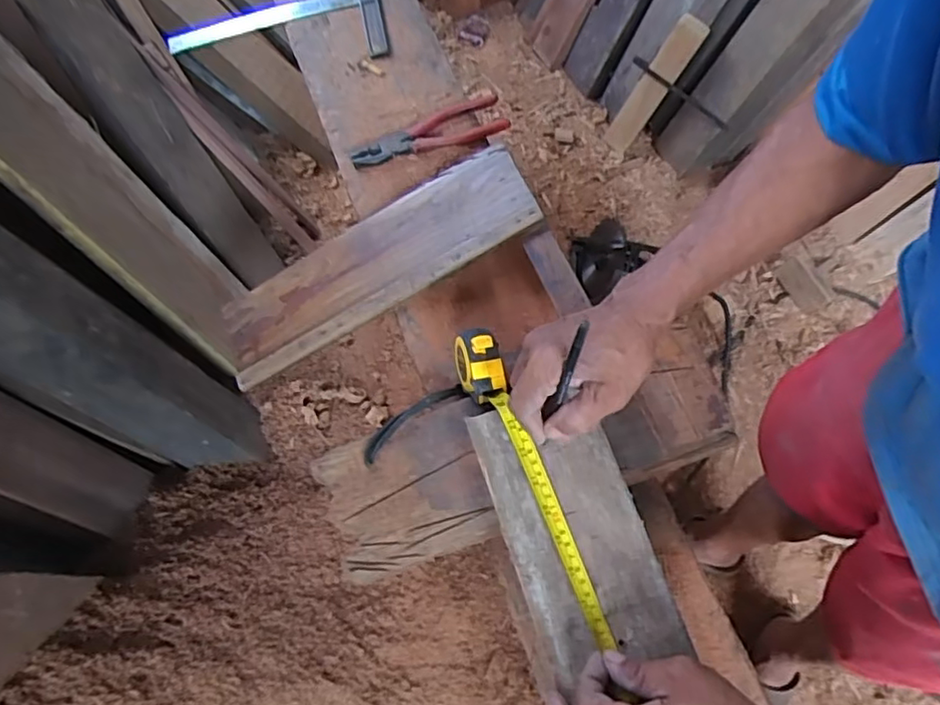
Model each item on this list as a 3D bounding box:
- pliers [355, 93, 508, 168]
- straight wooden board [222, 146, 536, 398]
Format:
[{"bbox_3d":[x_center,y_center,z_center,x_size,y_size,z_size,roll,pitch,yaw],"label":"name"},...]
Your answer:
[{"bbox_3d":[-0.052,-0.269,0.732,0.190,0.015,0.056,-17,70,-7],"label":"pliers"},{"bbox_3d":[-0.115,-0.098,0.686,0.390,0.015,0.118,-28,70,12],"label":"straight wooden board"}]

